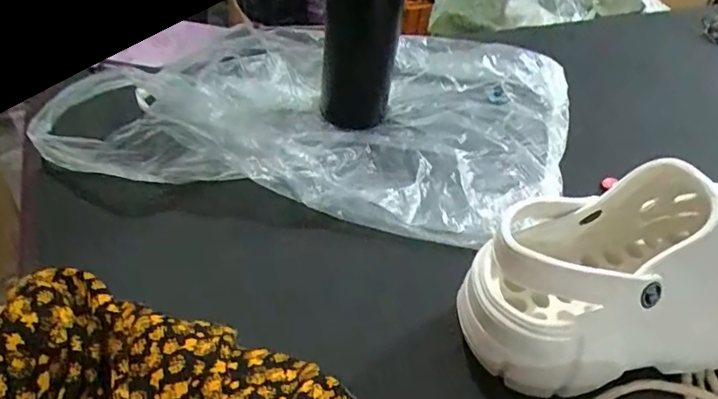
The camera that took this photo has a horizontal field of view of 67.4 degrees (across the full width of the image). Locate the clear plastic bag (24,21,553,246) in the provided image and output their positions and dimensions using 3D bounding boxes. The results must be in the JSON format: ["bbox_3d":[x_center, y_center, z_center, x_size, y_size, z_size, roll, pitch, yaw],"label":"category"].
[{"bbox_3d":[-0.022,-0.097,0.486,0.437,0.047,0.268,10,46,2],"label":"clear plastic bag"}]

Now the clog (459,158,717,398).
[{"bbox_3d":[0.181,0.043,0.341,0.233,0.105,0.109,-5,47,-12],"label":"clog"}]

